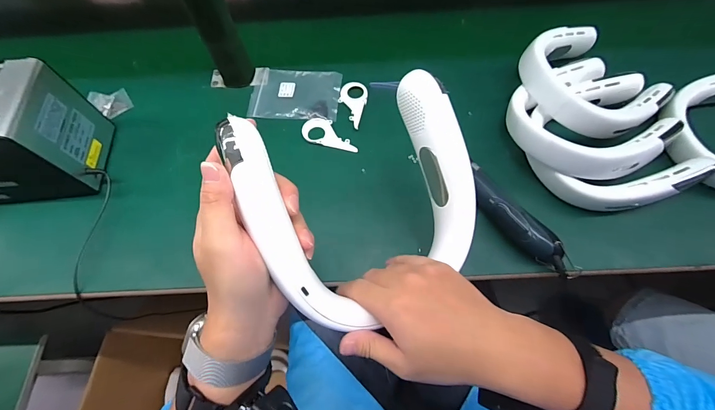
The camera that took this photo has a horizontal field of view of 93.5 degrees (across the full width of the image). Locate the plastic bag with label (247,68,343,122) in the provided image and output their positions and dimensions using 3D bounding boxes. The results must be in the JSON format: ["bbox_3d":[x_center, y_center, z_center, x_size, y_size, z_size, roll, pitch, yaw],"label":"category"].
[{"bbox_3d":[-0.105,-0.189,0.572,0.150,0.009,0.105,6,66,5],"label":"plastic bag with label"}]

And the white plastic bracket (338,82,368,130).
[{"bbox_3d":[-0.010,-0.168,0.556,0.046,0.004,0.092,10,67,7],"label":"white plastic bracket"}]

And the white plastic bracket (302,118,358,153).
[{"bbox_3d":[-0.042,-0.113,0.535,0.092,0.004,0.048,11,67,7],"label":"white plastic bracket"}]

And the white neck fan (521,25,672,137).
[{"bbox_3d":[0.344,-0.189,0.496,0.185,0.046,0.185,3,63,-5],"label":"white neck fan"}]

